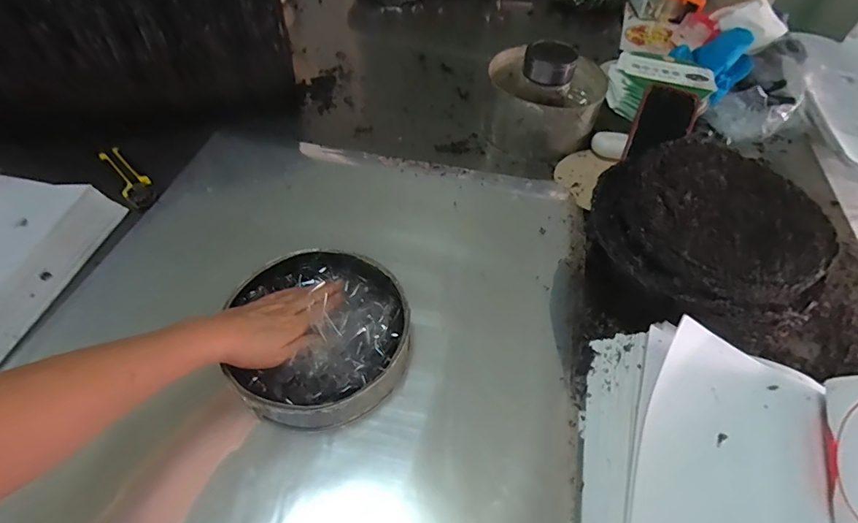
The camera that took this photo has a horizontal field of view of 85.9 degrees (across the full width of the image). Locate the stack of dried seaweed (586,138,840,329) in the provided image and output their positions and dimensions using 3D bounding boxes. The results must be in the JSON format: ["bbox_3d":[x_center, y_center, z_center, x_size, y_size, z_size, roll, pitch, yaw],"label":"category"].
[{"bbox_3d":[0.302,-0.016,0.536,0.243,0.140,0.215,-14,53,-12],"label":"stack of dried seaweed"}]

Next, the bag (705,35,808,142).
[{"bbox_3d":[0.632,-0.320,0.851,0.262,0.070,0.114,-37,61,-28],"label":"bag"}]

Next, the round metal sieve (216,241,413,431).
[{"bbox_3d":[-0.107,0.071,0.482,0.174,0.062,0.194,-14,50,-5],"label":"round metal sieve"}]

